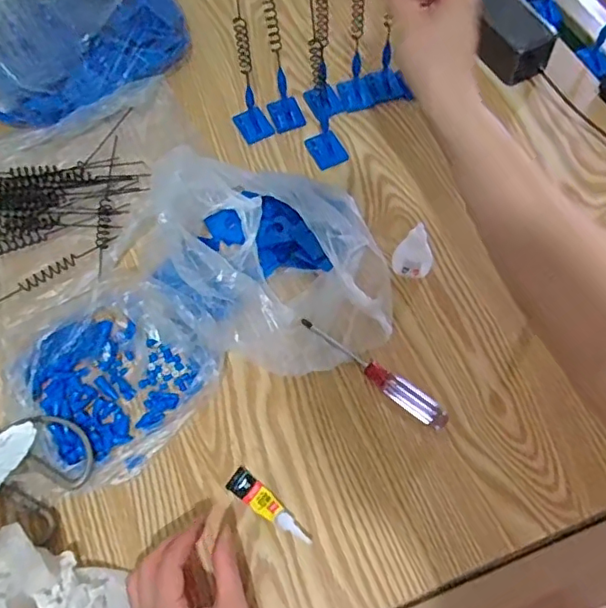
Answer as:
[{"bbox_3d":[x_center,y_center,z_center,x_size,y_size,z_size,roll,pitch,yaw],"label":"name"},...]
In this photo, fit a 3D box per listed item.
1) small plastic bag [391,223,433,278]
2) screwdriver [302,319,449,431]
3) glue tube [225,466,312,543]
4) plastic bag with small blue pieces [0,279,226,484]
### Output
[{"bbox_3d":[0.098,-0.043,0.505,0.034,0.072,0.014,11,64,9],"label":"small plastic bag"},{"bbox_3d":[0.058,0.057,0.486,0.148,0.015,0.021,35,70,19],"label":"screwdriver"},{"bbox_3d":[-0.026,0.160,0.445,0.078,0.009,0.020,35,70,19],"label":"glue tube"},{"bbox_3d":[-0.169,0.055,0.488,0.173,0.043,0.164,-39,67,-15],"label":"plastic bag with small blue pieces"}]

